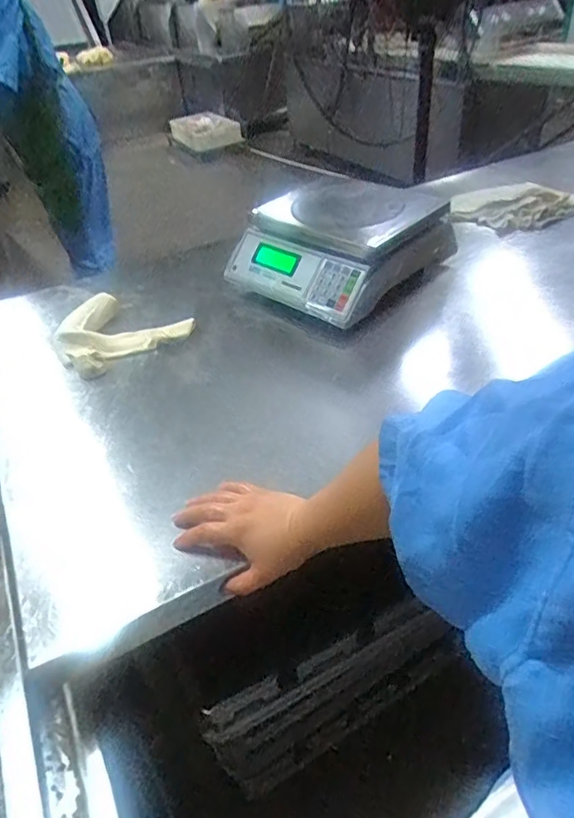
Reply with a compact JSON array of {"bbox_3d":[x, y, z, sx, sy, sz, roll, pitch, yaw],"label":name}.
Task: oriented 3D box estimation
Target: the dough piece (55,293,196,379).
[{"bbox_3d":[-0.281,-0.132,0.905,0.203,0.043,0.176,-31,45,-29],"label":"dough piece"}]

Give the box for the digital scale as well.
[{"bbox_3d":[0.087,-0.304,0.978,0.310,0.116,0.312,25,47,32],"label":"digital scale"}]

